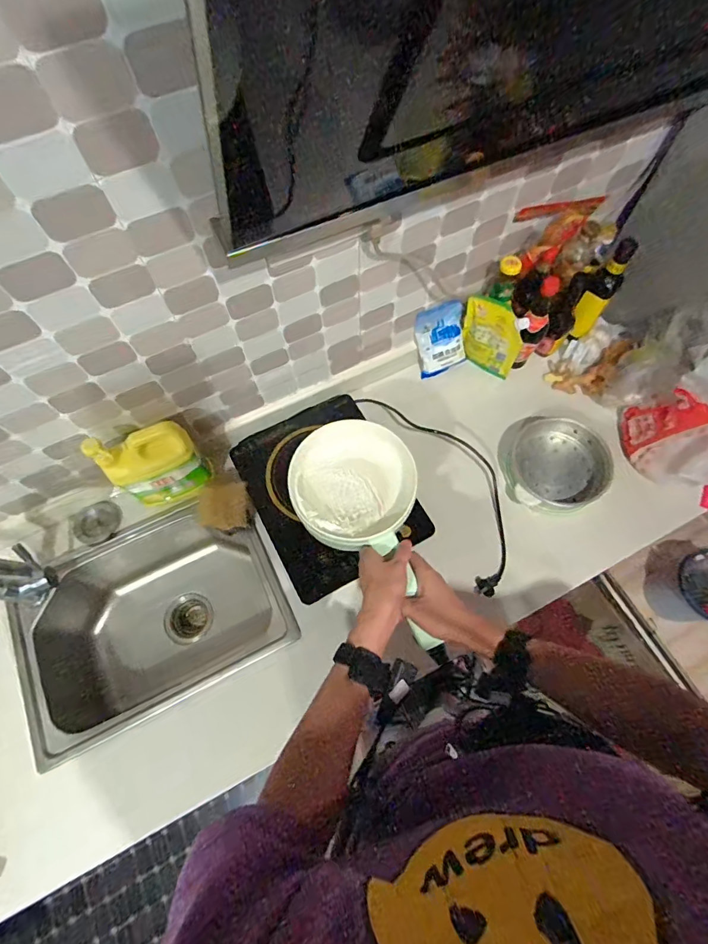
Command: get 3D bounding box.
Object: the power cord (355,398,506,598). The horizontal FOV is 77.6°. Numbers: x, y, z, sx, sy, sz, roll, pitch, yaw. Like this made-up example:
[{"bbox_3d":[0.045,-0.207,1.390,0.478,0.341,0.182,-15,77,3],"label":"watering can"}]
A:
[{"bbox_3d":[0.188,0.002,0.889,0.151,0.046,0.474,-27,70,-10],"label":"power cord"}]

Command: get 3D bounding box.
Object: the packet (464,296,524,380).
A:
[{"bbox_3d":[0.287,-0.280,0.924,0.129,0.171,0.030,29,71,11],"label":"packet"}]

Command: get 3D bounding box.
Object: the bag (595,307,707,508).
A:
[{"bbox_3d":[0.634,-0.117,0.824,0.170,0.218,0.344,-9,68,-3],"label":"bag"}]

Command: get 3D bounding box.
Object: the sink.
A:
[{"bbox_3d":[-0.376,0.297,0.926,0.461,0.253,0.338,-25,70,-10],"label":"sink"}]

